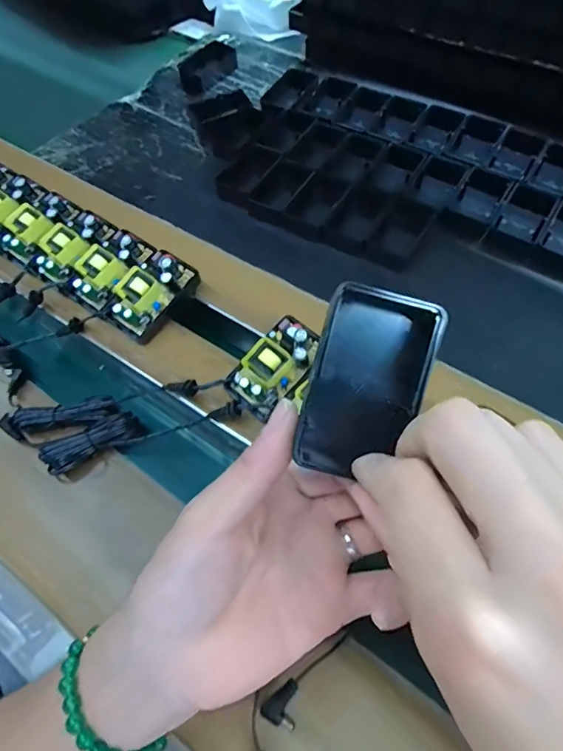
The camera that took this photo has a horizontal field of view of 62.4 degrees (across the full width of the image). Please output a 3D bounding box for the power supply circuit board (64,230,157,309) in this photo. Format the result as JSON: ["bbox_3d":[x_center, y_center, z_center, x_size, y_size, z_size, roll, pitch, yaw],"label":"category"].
[{"bbox_3d":[-0.133,-0.086,0.364,0.069,0.020,0.042,-40,67,-18],"label":"power supply circuit board"}]

